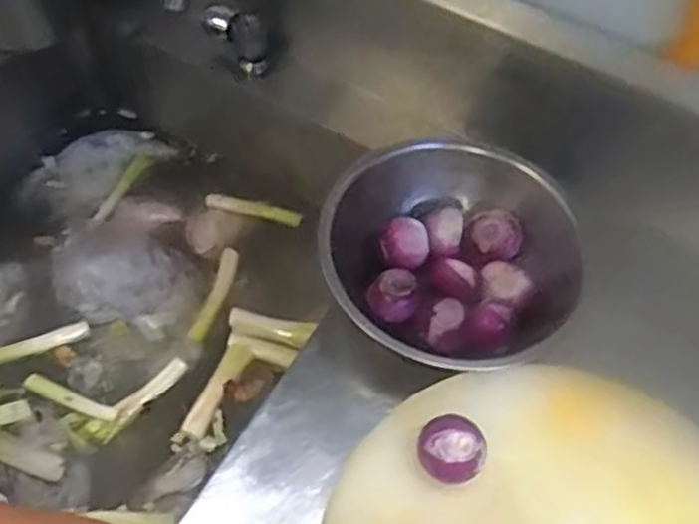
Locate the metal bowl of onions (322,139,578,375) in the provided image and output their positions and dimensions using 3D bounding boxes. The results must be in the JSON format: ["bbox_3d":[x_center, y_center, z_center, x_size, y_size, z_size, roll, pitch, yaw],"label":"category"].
[{"bbox_3d":[0.084,-0.001,0.712,0.217,0.099,0.230,2,56,-3],"label":"metal bowl of onions"}]

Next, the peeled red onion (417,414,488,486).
[{"bbox_3d":[0.077,0.142,0.560,0.050,0.050,0.045,30,59,15],"label":"peeled red onion"}]

